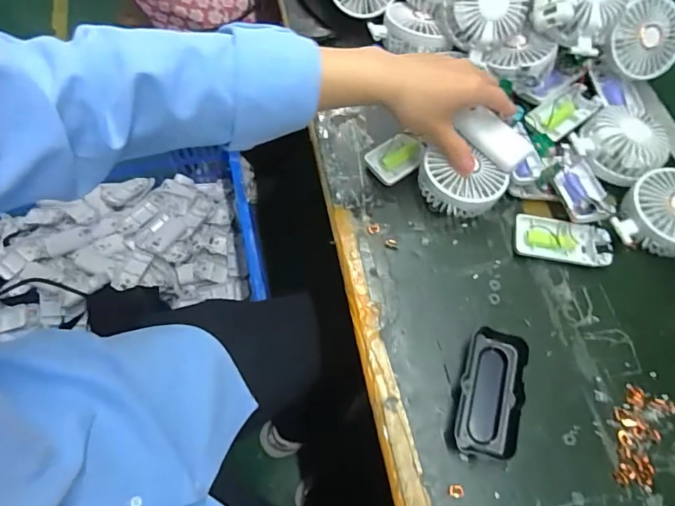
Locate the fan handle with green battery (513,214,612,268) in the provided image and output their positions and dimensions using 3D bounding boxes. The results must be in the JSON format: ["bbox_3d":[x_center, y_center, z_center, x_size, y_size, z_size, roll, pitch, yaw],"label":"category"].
[{"bbox_3d":[0.229,-0.011,0.464,0.095,0.015,0.044,13,66,3],"label":"fan handle with green battery"}]

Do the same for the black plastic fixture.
[{"bbox_3d":[0.135,0.122,0.398,0.049,0.025,0.105,17,66,5],"label":"black plastic fixture"}]

